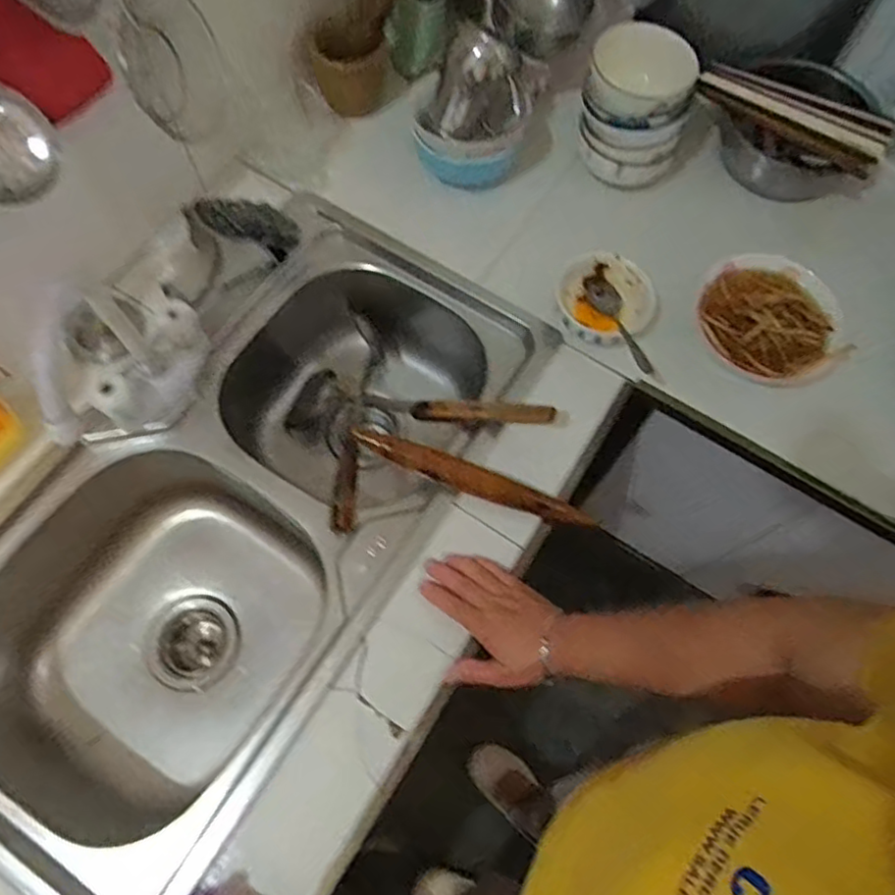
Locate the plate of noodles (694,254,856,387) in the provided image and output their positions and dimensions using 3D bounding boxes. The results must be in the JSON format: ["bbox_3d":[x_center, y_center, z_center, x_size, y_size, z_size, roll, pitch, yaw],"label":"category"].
[{"bbox_3d":[0.366,-0.145,0.747,0.159,0.042,0.143,15,69,4],"label":"plate of noodles"}]

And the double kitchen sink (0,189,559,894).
[{"bbox_3d":[-0.233,0.083,0.781,0.395,0.218,0.734,33,71,11],"label":"double kitchen sink"}]

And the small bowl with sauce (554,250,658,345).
[{"bbox_3d":[0.183,-0.163,0.761,0.113,0.065,0.106,1,69,-2],"label":"small bowl with sauce"}]

